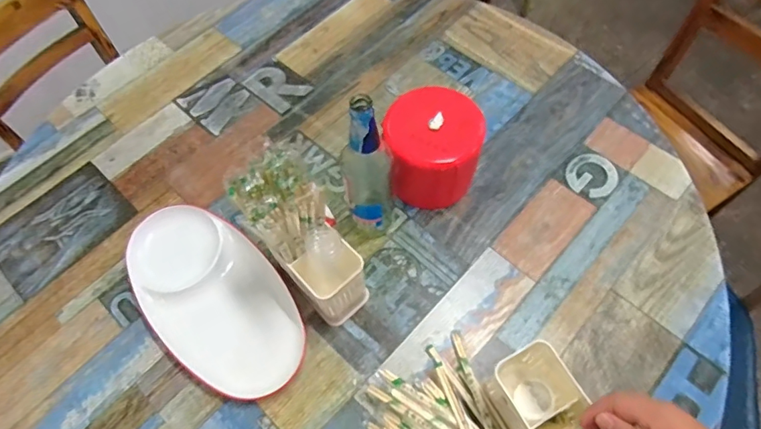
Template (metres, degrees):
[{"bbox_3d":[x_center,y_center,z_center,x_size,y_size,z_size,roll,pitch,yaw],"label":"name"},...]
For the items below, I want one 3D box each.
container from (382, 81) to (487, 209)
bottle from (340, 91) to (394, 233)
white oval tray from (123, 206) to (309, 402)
[{"bbox_3d":[0.081,-0.099,0.772,0.142,0.131,0.151,-1,62,2],"label":"container"},{"bbox_3d":[-0.018,-0.049,0.671,0.065,0.278,0.061,-2,62,1],"label":"bottle"},{"bbox_3d":[-0.246,0.119,0.724,0.174,0.046,0.325,-41,68,-18],"label":"white oval tray"}]

